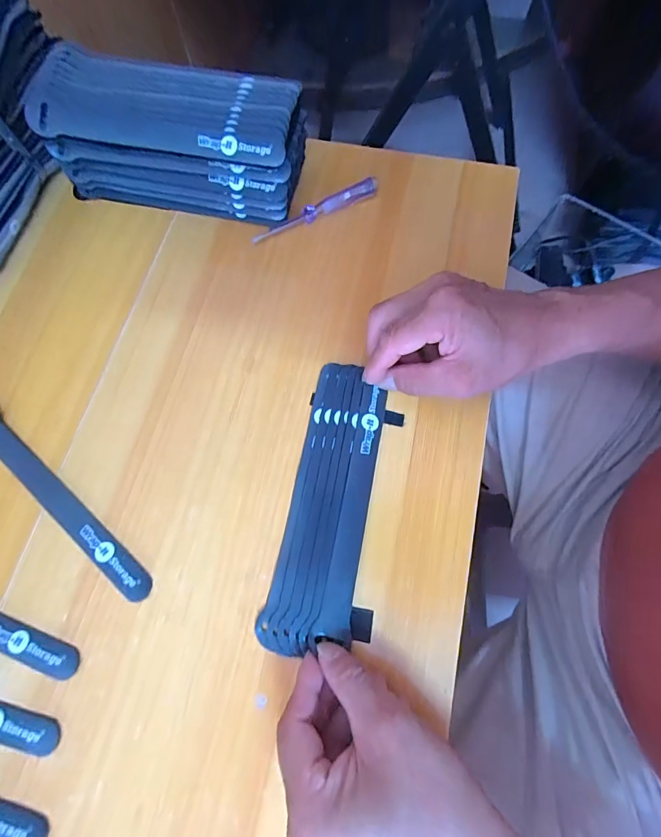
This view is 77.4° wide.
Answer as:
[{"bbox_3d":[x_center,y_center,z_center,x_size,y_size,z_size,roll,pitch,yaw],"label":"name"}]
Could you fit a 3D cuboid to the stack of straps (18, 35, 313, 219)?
[{"bbox_3d":[-0.123,-0.231,0.345,0.206,0.080,0.075,10,72,4],"label":"stack of straps"}]

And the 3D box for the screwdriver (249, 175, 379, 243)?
[{"bbox_3d":[-0.014,-0.183,0.360,0.118,0.012,0.012,-25,73,-8],"label":"screwdriver"}]

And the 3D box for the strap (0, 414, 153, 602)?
[{"bbox_3d":[-0.198,0.055,0.295,0.196,0.006,0.023,38,69,11],"label":"strap"}]

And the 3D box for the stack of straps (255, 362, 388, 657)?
[{"bbox_3d":[0.000,0.054,0.289,0.055,0.011,0.195,10,72,5],"label":"stack of straps"}]

